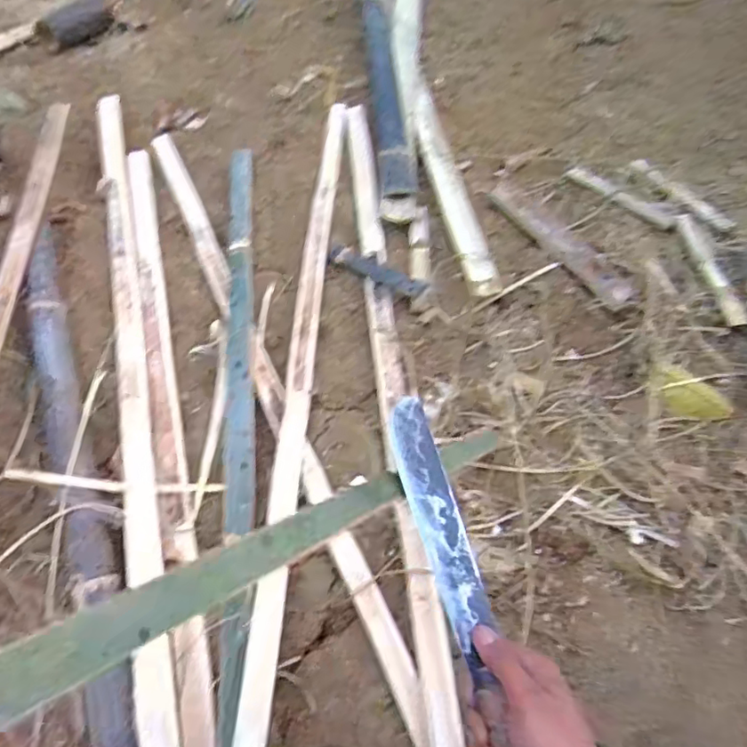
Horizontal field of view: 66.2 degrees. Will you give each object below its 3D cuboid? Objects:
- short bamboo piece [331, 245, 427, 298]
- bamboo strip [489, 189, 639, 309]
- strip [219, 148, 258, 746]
[{"bbox_3d":[0.005,-0.155,0.864,0.163,0.024,0.037,30,60,16],"label":"short bamboo piece"},{"bbox_3d":[0.298,-0.209,0.909,0.054,0.016,0.299,-28,60,-14],"label":"bamboo strip"},{"bbox_3d":[-0.164,0.065,0.705,0.037,0.022,1.019,-4,57,-6],"label":"strip"}]

